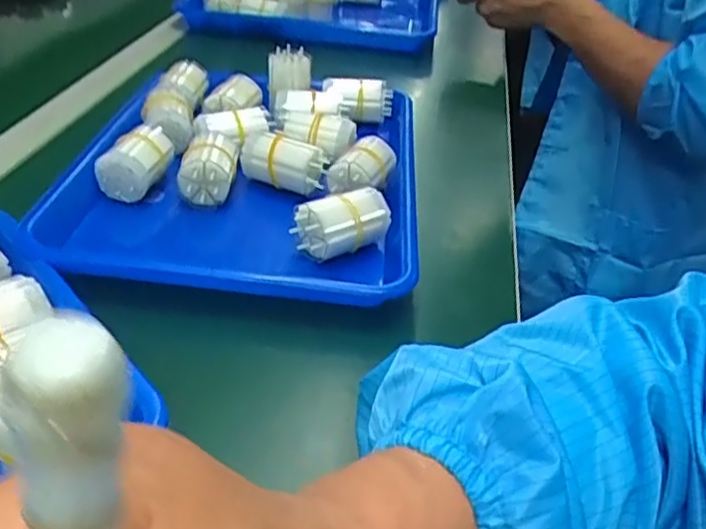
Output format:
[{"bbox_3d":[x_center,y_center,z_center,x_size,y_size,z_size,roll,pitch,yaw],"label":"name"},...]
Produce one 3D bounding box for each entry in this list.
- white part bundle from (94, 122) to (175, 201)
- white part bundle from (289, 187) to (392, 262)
[{"bbox_3d":[-0.160,-0.073,0.504,0.040,0.042,0.056,10,36,7],"label":"white part bundle"},{"bbox_3d":[-0.008,-0.029,0.454,0.056,0.033,0.037,-25,45,-35],"label":"white part bundle"}]

